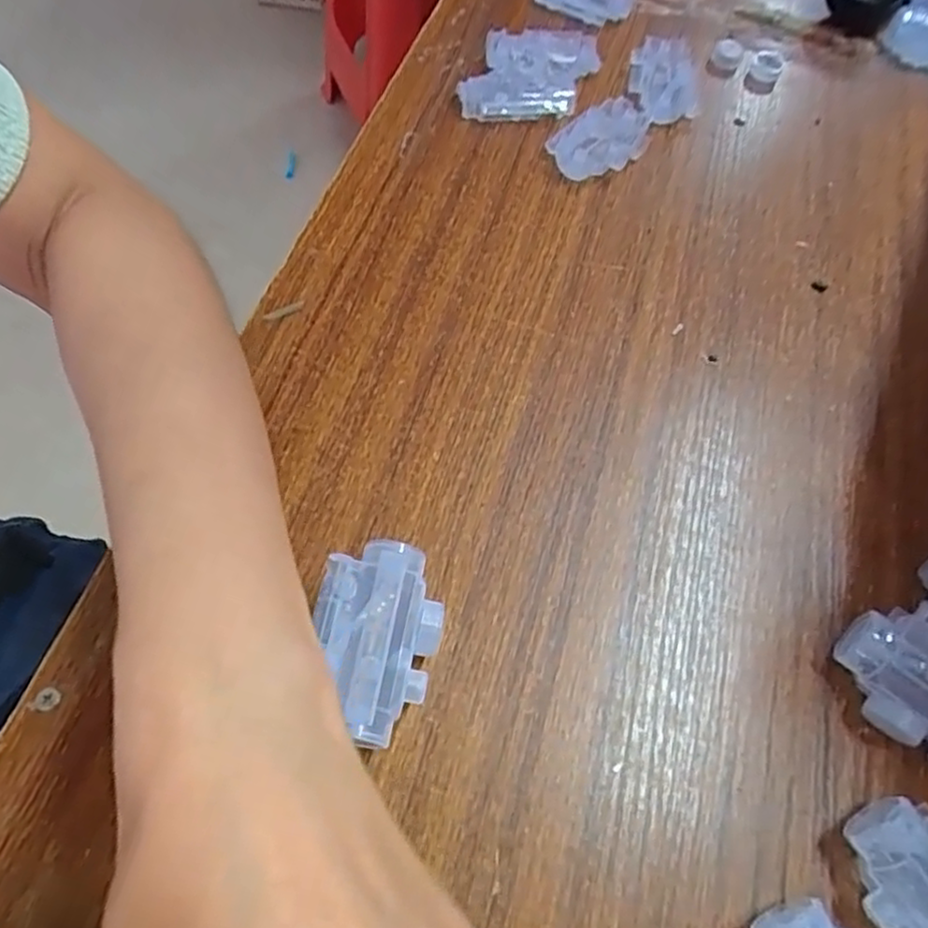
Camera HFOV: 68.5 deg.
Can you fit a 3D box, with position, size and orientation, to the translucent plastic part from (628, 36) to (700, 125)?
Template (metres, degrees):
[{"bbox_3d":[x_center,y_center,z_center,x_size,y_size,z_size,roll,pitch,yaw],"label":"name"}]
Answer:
[{"bbox_3d":[0.126,-0.242,0.429,0.044,0.015,0.082,9,60,2],"label":"translucent plastic part"}]

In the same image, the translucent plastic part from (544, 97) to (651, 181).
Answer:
[{"bbox_3d":[0.080,-0.188,0.394,0.056,0.021,0.035,-26,67,-16],"label":"translucent plastic part"}]

